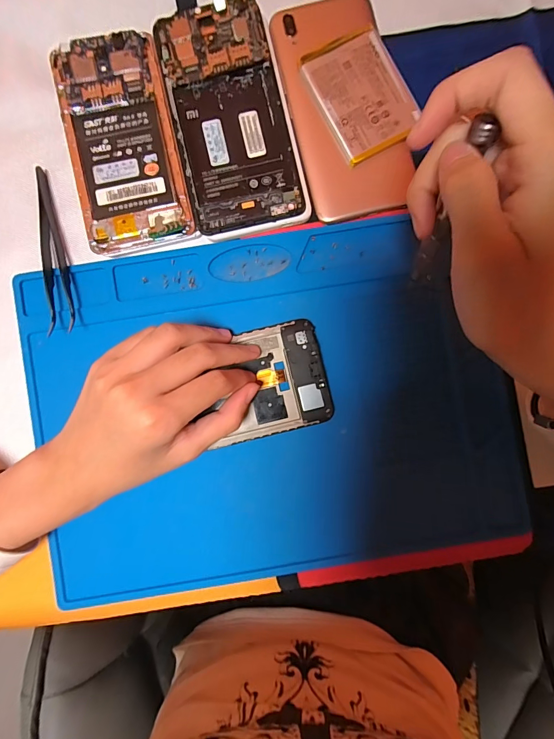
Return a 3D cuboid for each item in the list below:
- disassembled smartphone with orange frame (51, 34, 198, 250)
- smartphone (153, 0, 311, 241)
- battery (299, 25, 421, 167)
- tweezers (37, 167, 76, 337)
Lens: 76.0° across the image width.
[{"bbox_3d":[-0.103,-0.152,0.240,0.070,0.015,0.138,-13,88,-1],"label":"disassembled smartphone with orange frame"},{"bbox_3d":[-0.031,-0.167,0.240,0.076,0.015,0.149,-14,88,-1],"label":"smartphone"},{"bbox_3d":[0.057,-0.187,0.242,0.058,0.007,0.084,-25,89,-1],"label":"battery"},{"bbox_3d":[-0.149,-0.081,0.241,0.017,0.010,0.112,-6,88,-1],"label":"tweezers"}]

